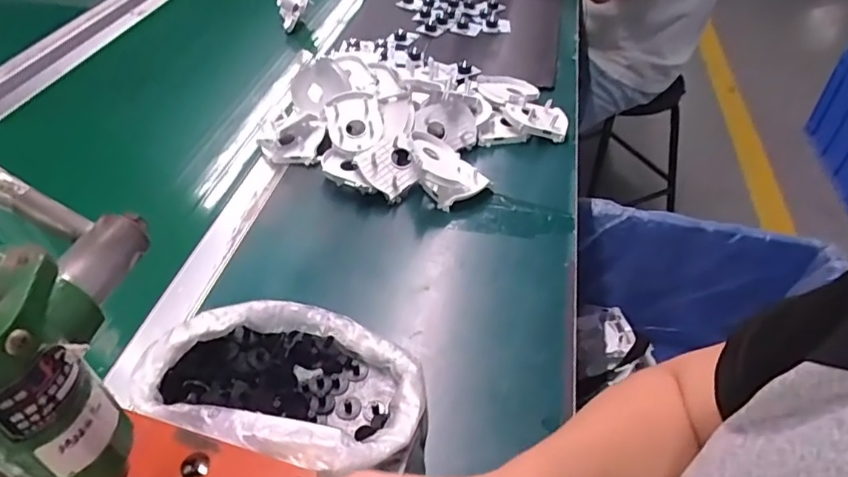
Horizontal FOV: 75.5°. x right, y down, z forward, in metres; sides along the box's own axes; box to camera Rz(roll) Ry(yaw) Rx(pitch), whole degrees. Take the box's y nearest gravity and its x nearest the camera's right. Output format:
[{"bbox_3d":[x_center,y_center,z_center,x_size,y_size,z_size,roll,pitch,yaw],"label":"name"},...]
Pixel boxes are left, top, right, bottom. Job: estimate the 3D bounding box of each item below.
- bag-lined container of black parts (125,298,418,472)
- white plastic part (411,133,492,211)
[{"bbox_3d":[-0.102,0.112,0.435,0.207,0.056,0.139,9,45,10],"label":"bag-lined container of black parts"},{"bbox_3d":[0.021,-0.083,0.631,0.073,0.054,0.083,-31,52,-28],"label":"white plastic part"}]

